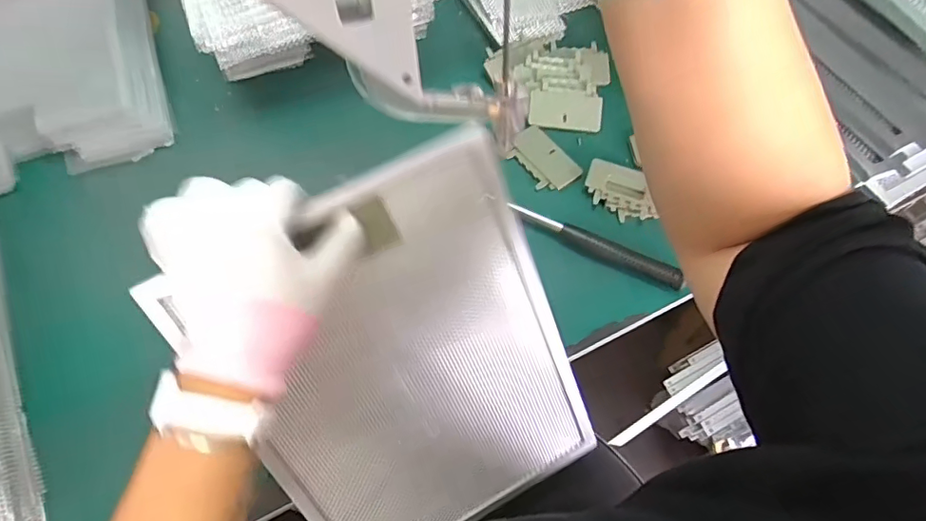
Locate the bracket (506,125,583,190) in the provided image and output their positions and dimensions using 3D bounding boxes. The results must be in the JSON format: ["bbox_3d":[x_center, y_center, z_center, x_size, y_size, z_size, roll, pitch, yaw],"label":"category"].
[{"bbox_3d":[0.092,-0.116,0.608,0.053,0.010,0.084,-35,69,-18],"label":"bracket"}]

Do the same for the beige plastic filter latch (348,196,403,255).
[{"bbox_3d":[-0.062,-0.025,0.380,0.024,0.004,0.040,-25,106,-13],"label":"beige plastic filter latch"}]

